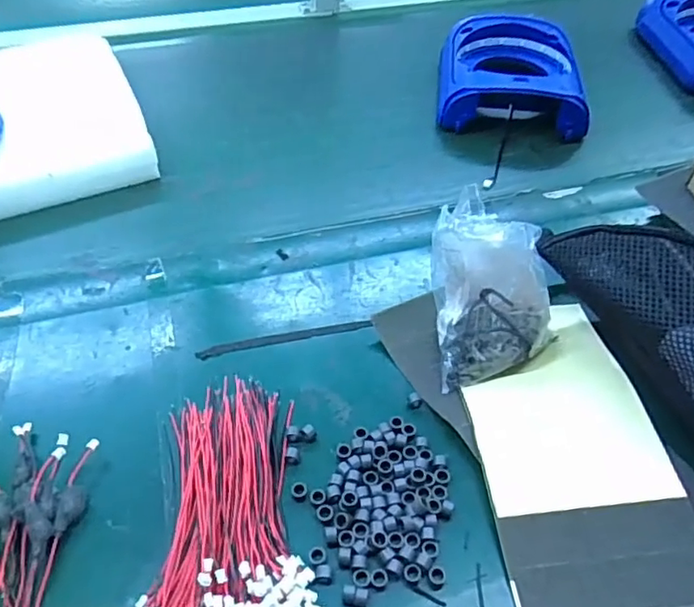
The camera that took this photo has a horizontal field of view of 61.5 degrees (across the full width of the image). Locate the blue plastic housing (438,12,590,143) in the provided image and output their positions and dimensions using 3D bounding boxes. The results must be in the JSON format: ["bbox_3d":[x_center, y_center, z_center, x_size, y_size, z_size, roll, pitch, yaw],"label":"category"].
[{"bbox_3d":[0.201,-0.284,0.731,0.172,0.067,0.202,5,47,5],"label":"blue plastic housing"}]

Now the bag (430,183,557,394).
[{"bbox_3d":[0.102,-0.010,0.436,0.078,0.106,0.094,-10,48,-10],"label":"bag"}]

